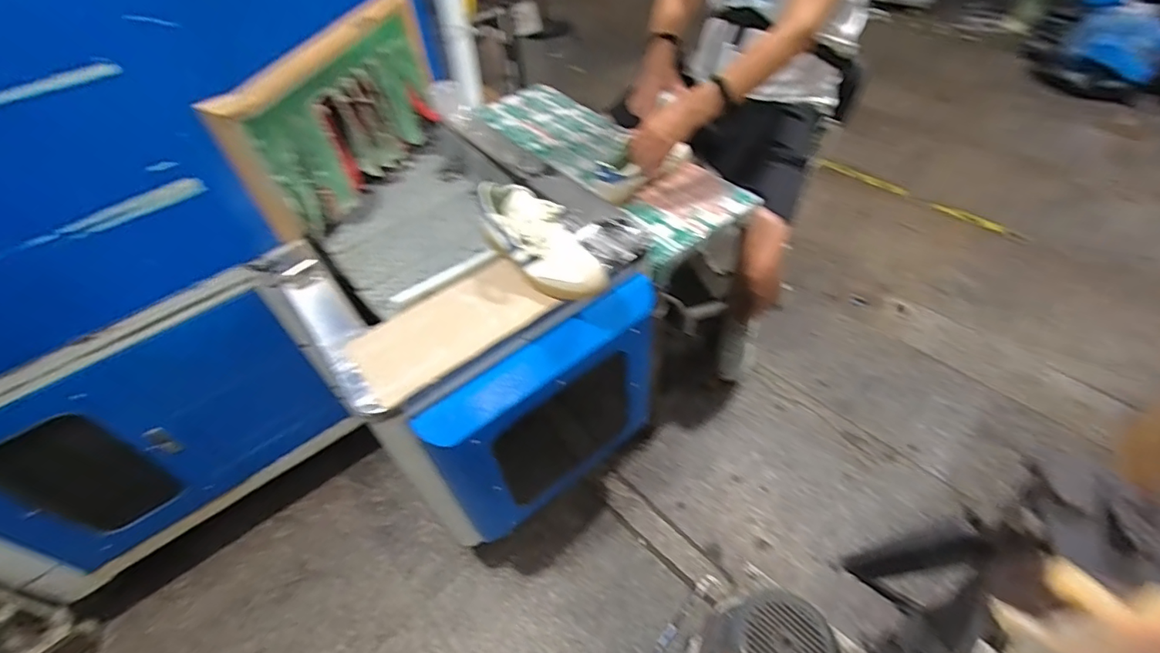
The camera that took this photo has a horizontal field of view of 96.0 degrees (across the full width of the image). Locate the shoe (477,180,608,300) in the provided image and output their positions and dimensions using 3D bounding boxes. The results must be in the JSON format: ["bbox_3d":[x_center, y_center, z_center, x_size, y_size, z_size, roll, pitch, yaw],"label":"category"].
[{"bbox_3d":[-0.081,-0.162,0.933,0.296,0.116,0.106,42,62,14],"label":"shoe"}]

